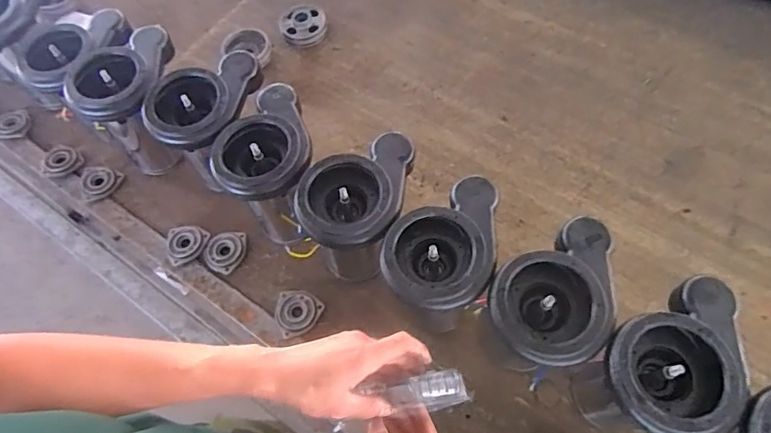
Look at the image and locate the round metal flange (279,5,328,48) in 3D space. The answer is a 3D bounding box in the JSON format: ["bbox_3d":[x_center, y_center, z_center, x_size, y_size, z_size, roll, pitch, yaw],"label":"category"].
[{"bbox_3d":[-0.158,-0.367,0.953,0.086,0.029,0.091,-1,62,2],"label":"round metal flange"}]

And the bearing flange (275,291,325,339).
[{"bbox_3d":[-0.123,0.133,0.699,0.067,0.014,0.059,-17,63,-6],"label":"bearing flange"}]

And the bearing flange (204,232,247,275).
[{"bbox_3d":[-0.242,0.049,0.752,0.055,0.010,0.067,26,66,16],"label":"bearing flange"}]

